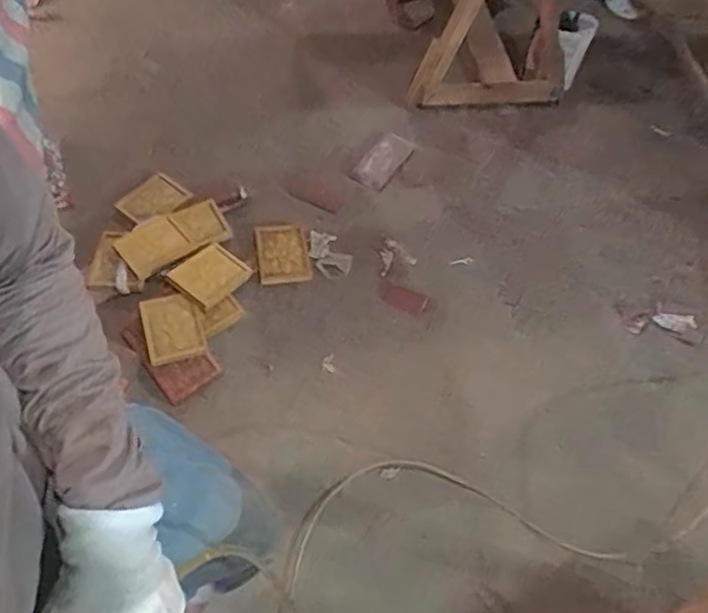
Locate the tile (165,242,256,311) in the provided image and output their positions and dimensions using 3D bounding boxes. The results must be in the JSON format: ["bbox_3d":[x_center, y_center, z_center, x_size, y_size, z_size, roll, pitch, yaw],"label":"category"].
[{"bbox_3d":[-0.369,-0.087,1.521,0.139,0.029,0.178,36,63,18],"label":"tile"}]

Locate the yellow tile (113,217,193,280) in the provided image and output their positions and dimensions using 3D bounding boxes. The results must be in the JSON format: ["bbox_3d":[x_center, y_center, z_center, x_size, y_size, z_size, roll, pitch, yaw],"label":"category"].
[{"bbox_3d":[-0.516,-0.153,1.546,0.161,0.030,0.140,-37,66,-23],"label":"yellow tile"}]

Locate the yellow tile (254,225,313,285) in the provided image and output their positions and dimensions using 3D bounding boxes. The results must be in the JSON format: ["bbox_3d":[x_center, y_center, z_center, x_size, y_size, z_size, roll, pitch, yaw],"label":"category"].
[{"bbox_3d":[-0.195,-0.141,1.614,0.135,0.028,0.163,-9,90,9],"label":"yellow tile"}]

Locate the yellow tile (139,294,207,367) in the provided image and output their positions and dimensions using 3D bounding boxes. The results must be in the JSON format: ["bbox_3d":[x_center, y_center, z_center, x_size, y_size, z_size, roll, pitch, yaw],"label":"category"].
[{"bbox_3d":[-0.442,0.050,1.454,0.129,0.012,0.174,-14,70,-18],"label":"yellow tile"}]

